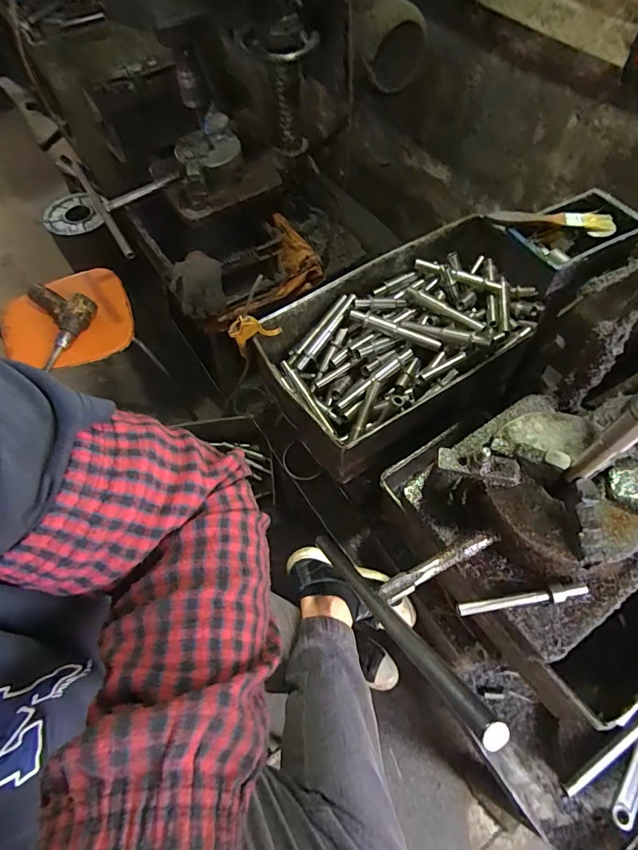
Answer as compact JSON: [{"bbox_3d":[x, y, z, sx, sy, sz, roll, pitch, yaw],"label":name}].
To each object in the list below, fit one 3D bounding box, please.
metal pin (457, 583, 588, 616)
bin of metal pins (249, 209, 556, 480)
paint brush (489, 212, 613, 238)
[{"bbox_3d":[0.242,0.211,0.534,0.153,0.014,0.019,-10,62,-3],"label":"metal pin"},{"bbox_3d":[0.183,-0.180,0.869,0.581,0.135,0.320,-34,65,-14],"label":"bin of metal pins"},{"bbox_3d":[0.298,-0.260,0.571,0.156,0.023,0.023,2,62,4],"label":"paint brush"}]

